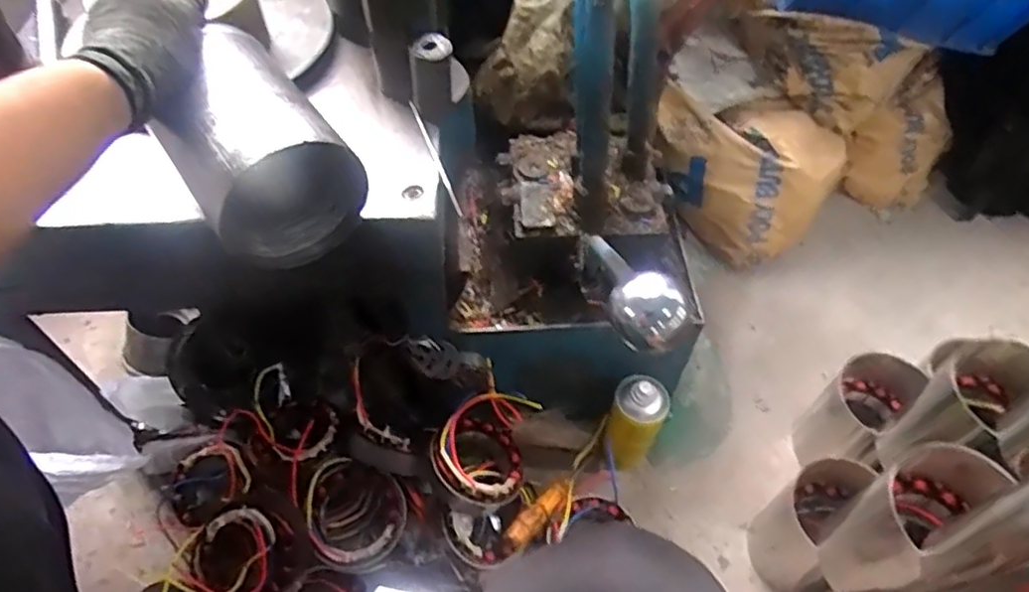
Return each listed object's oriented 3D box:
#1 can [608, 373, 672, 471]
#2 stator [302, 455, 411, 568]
[{"bbox_3d":[0.151,0.168,0.843,0.061,0.183,0.072,18,56,11],"label":"can"},{"bbox_3d":[-0.196,0.255,0.797,0.127,0.085,0.127,0,92,-4],"label":"stator"}]

